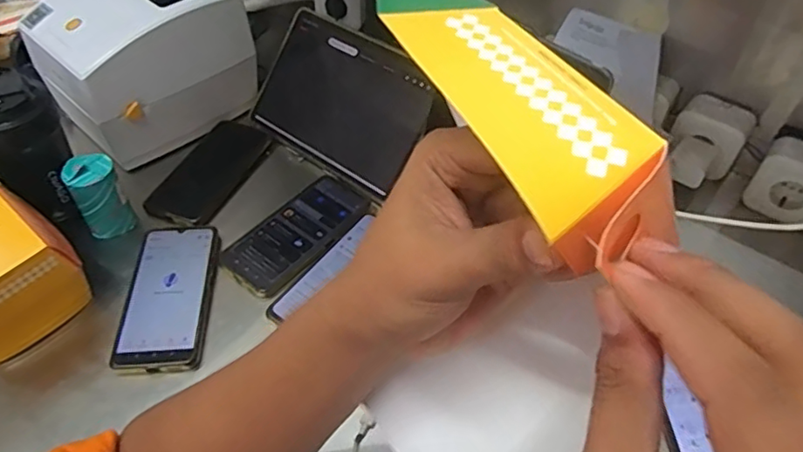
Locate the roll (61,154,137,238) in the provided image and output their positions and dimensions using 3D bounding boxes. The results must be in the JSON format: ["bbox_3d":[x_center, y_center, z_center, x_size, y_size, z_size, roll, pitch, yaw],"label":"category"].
[{"bbox_3d":[-0.328,-0.032,0.621,0.047,0.087,0.039,-27,54,-25],"label":"roll"}]

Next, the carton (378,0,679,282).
[{"bbox_3d":[0.036,-0.044,0.196,0.046,0.028,0.129,-24,64,-22],"label":"carton"}]

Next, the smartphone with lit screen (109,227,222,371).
[{"bbox_3d":[-0.237,0.069,0.585,0.082,0.015,0.169,-2,47,-4],"label":"smartphone with lit screen"}]

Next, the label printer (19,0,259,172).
[{"bbox_3d":[-0.322,-0.212,0.719,0.171,0.160,0.217,35,55,27],"label":"label printer"}]

